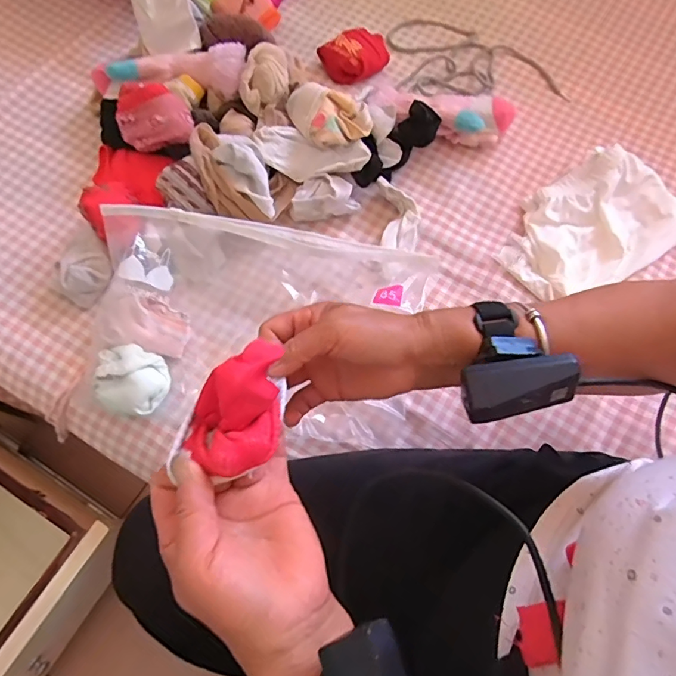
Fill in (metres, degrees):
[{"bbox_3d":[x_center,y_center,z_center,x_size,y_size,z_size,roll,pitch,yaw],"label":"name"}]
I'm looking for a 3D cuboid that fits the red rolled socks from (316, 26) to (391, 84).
[{"bbox_3d":[0.031,-0.402,0.679,0.098,0.037,0.065,-32,73,-13],"label":"red rolled socks"}]

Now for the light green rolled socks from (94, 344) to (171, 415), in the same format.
[{"bbox_3d":[-0.217,0.045,0.506,0.071,0.035,0.067,0,69,-1],"label":"light green rolled socks"}]

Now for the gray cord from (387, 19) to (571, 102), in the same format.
[{"bbox_3d":[0.203,-0.418,0.713,0.250,0.018,0.143,1,69,-1],"label":"gray cord"}]

